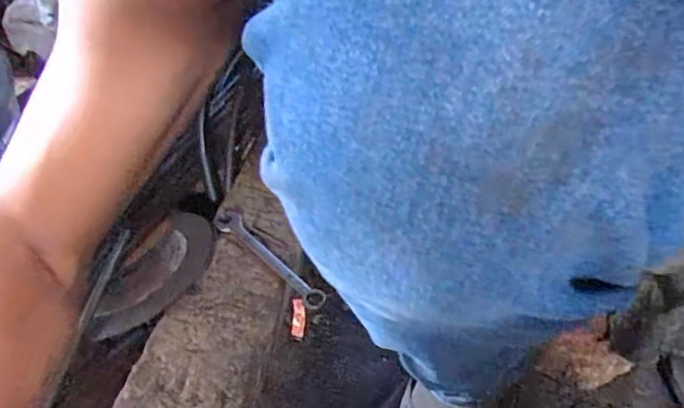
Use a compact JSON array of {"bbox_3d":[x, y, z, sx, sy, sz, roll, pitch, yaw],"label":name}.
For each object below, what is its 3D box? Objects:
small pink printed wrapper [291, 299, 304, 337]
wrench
[{"bbox_3d":[-0.052,0.133,0.662,0.015,0.010,0.055,0,39,-3],"label":"small pink printed wrapper"},{"bbox_3d":[-0.091,0.060,0.653,0.035,0.011,0.186,-27,47,-31],"label":"wrench"}]

